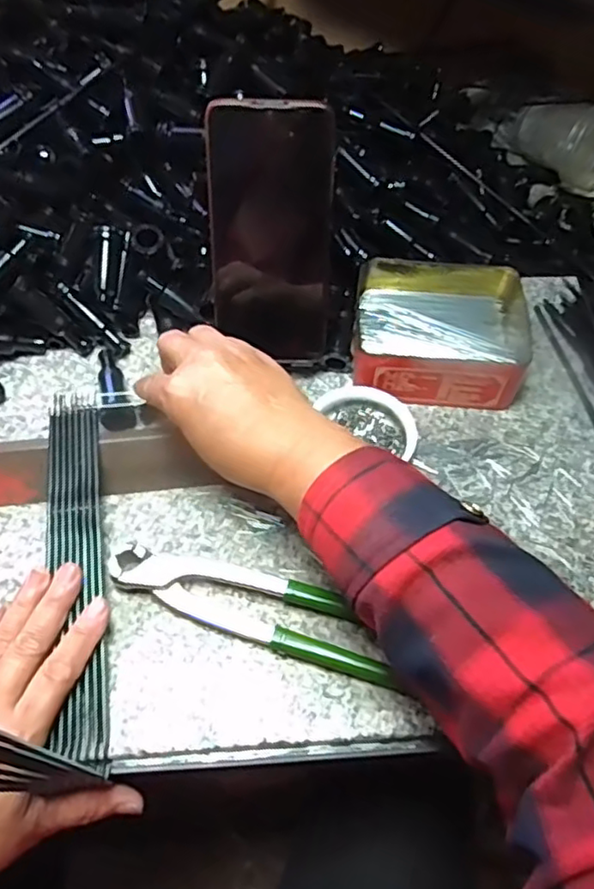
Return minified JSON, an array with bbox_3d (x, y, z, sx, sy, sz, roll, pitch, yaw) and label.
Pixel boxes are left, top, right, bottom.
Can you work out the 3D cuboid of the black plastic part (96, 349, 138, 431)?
[{"bbox_3d":[-0.131,-0.041,0.454,0.021,0.015,0.070,-16,59,-12],"label":"black plastic part"}]

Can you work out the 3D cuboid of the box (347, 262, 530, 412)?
[{"bbox_3d":[0.107,-0.083,0.476,0.124,0.041,0.106,6,57,2],"label":"box"}]

